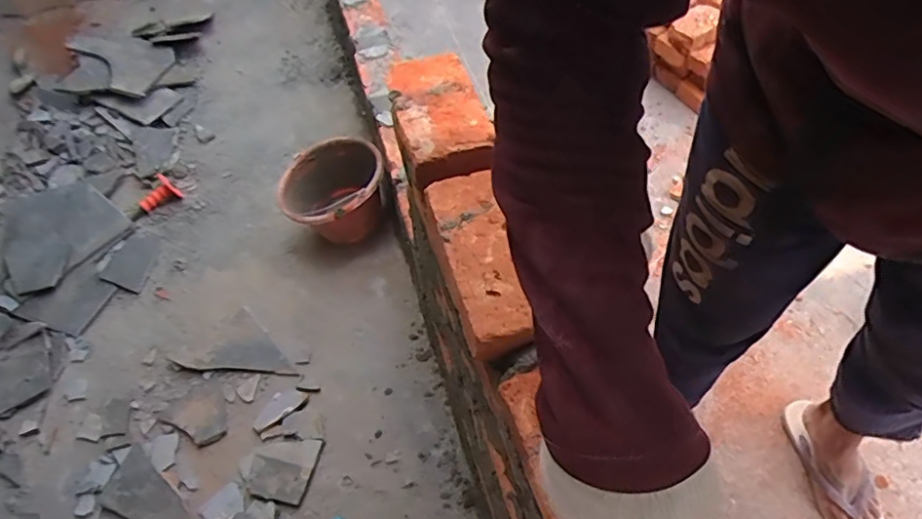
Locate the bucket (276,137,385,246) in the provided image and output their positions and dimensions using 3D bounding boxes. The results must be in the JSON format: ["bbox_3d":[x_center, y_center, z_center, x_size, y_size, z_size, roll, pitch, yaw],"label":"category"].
[{"bbox_3d":[-0.294,-0.147,1.351,0.248,0.180,0.209,-31,58,-17],"label":"bucket"}]

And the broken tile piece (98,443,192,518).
[{"bbox_3d":[-0.573,0.456,1.037,0.239,0.009,0.097,33,63,24],"label":"broken tile piece"}]

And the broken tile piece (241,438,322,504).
[{"bbox_3d":[-0.345,0.388,1.065,0.131,0.011,0.114,9,56,10],"label":"broken tile piece"}]

